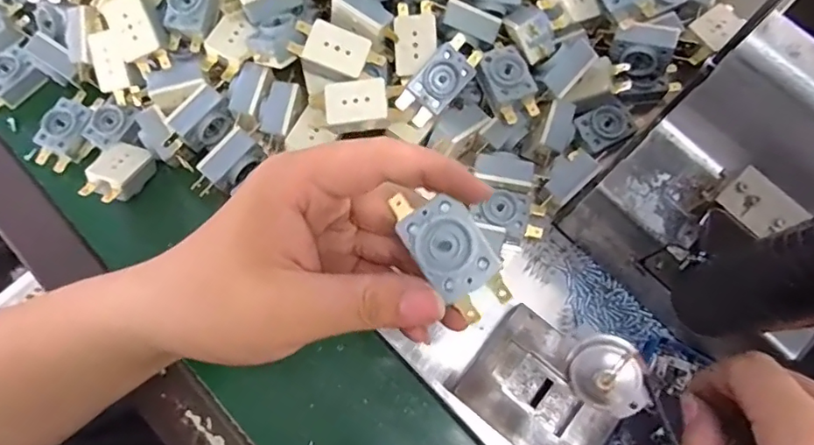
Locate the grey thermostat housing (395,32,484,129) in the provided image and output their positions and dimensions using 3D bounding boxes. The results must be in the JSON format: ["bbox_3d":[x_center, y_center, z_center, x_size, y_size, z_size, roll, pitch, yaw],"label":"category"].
[{"bbox_3d":[0.019,-0.085,0.322,0.026,0.012,0.053,41,94,-20],"label":"grey thermostat housing"}]

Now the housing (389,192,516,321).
[{"bbox_3d":[0.016,0.011,0.198,0.025,0.014,0.051,-33,77,-8],"label":"housing"}]

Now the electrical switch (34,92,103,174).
[{"bbox_3d":[-0.238,-0.065,0.373,0.027,0.022,0.057,27,77,8],"label":"electrical switch"}]

